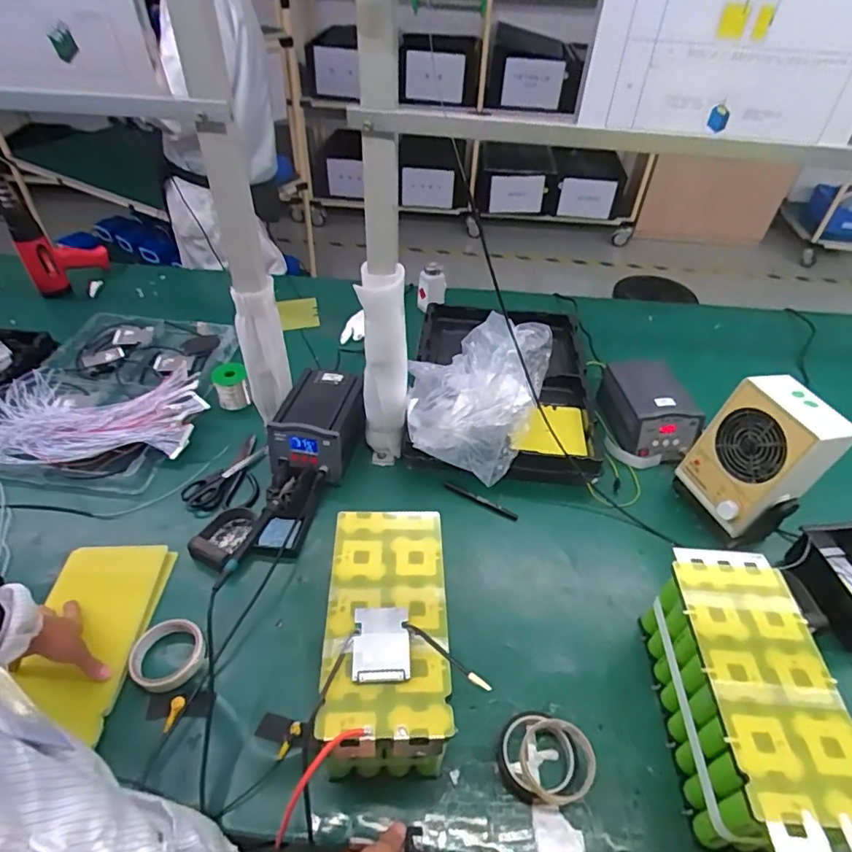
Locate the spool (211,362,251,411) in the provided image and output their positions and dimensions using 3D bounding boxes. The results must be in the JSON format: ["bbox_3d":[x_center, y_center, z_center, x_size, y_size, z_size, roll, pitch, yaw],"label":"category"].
[{"bbox_3d":[-0.395,-0.082,1.081,0.068,0.076,0.070,-16,48,-17],"label":"spool"}]

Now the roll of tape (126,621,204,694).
[{"bbox_3d":[-0.341,0.303,0.702,0.089,0.027,0.090,1,45,-1],"label":"roll of tape"}]

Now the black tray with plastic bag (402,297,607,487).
[{"bbox_3d":[0.150,-0.104,1.003,0.344,0.241,0.529,6,45,4],"label":"black tray with plastic bag"}]

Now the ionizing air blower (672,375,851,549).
[{"bbox_3d":[0.519,0.065,0.847,0.126,0.250,0.156,-14,47,-16],"label":"ionizing air blower"}]

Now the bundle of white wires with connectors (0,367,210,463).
[{"bbox_3d":[-0.646,-0.022,1.013,0.419,0.062,0.237,-6,45,-8],"label":"bundle of white wires with connectors"}]

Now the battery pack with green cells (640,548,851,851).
[{"bbox_3d":[0.378,0.324,0.637,0.141,0.147,0.321,3,45,0],"label":"battery pack with green cells"}]

